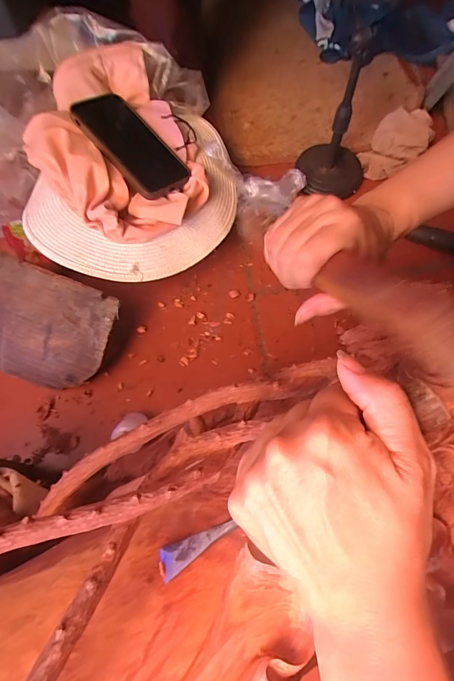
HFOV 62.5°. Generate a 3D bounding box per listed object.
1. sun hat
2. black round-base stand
[{"bbox_3d":[-0.123,-0.234,0.503,0.266,0.112,0.315,17,67,8],"label":"sun hat"},{"bbox_3d":[0.169,-0.320,0.535,0.101,0.224,0.101,0,66,1],"label":"black round-base stand"}]

